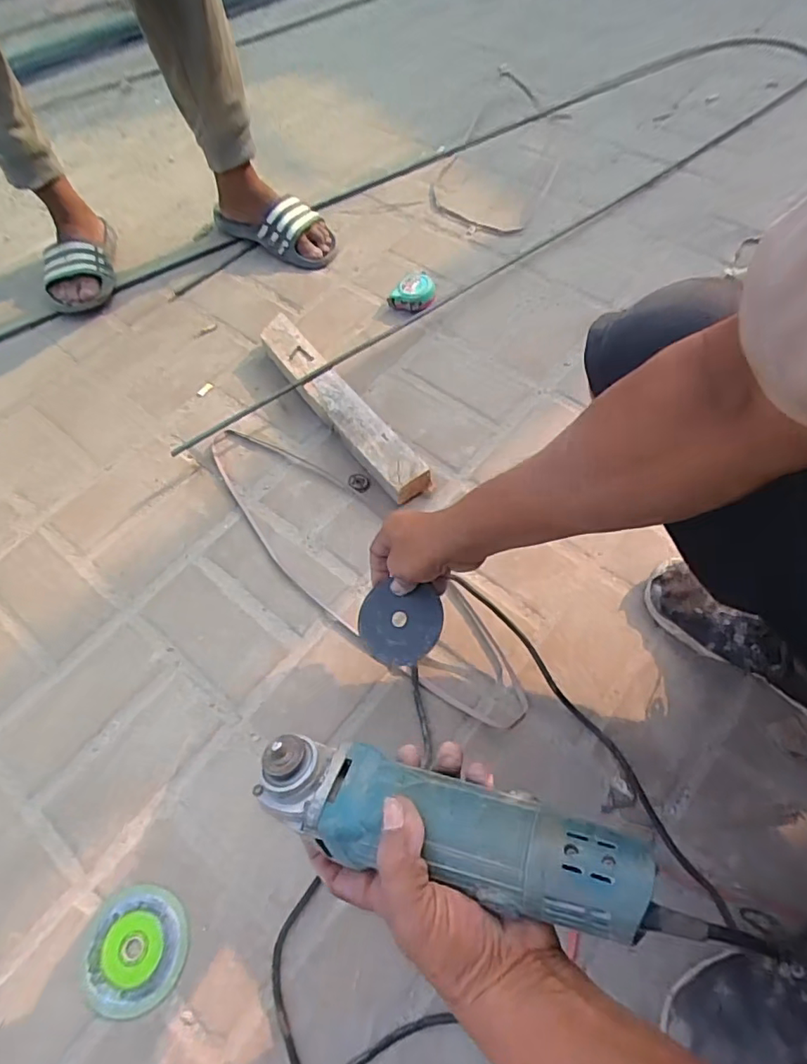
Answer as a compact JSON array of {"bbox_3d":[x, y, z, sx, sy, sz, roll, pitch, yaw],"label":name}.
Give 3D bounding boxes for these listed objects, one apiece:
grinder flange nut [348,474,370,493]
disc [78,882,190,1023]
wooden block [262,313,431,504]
[{"bbox_3d":[-0.063,-0.071,0.799,0.031,0.014,0.026,26,66,16],"label":"grinder flange nut"},{"bbox_3d":[-0.263,0.409,0.548,0.098,0.008,0.101,7,62,7],"label":"disc"},{"bbox_3d":[-0.099,-0.191,0.842,0.060,0.049,0.389,-34,65,-14],"label":"wooden block"}]

